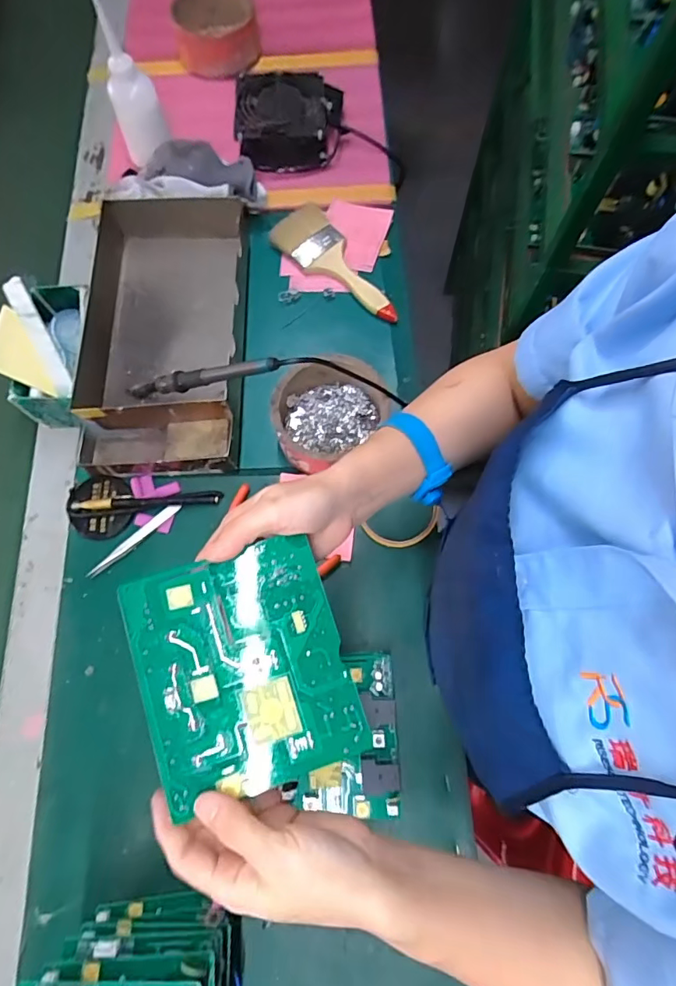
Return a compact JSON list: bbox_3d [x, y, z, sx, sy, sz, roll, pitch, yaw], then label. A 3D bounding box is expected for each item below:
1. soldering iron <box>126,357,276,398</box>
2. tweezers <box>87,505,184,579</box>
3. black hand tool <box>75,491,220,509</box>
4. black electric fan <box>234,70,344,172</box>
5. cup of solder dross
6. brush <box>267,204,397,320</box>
[{"bbox_3d":[-0.147,-0.120,0.506,0.209,0.015,0.023,-2,70,30],"label":"soldering iron"},{"bbox_3d":[-0.216,0.049,0.519,0.114,0.005,0.012,-41,76,-11],"label":"tweezers"},{"bbox_3d":[-0.202,0.008,0.520,0.150,0.015,0.014,-5,72,-1],"label":"black hand tool"},{"bbox_3d":[-0.065,-0.497,0.660,0.141,0.052,0.134,1,72,1],"label":"black electric fan"},{"bbox_3d":[-0.012,-0.083,0.530,0.116,0.055,0.123,0,72,1],"label":"cup of solder dross"},{"bbox_3d":[0.006,-0.289,0.610,0.073,0.019,0.196,-42,76,-12],"label":"brush"}]

